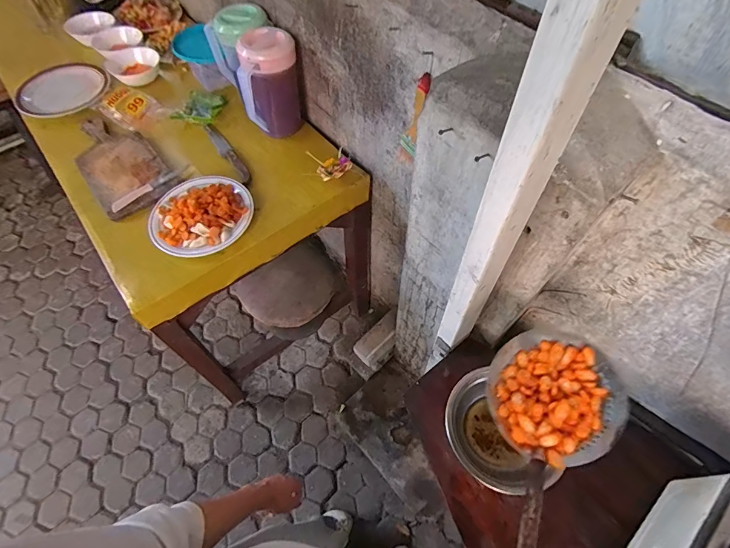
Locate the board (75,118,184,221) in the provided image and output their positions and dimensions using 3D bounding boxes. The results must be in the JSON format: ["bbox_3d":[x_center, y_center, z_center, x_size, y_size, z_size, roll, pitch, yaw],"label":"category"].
[{"bbox_3d":[-0.607,-0.285,0.941,0.168,0.013,0.342,-38,65,-20],"label":"board"}]

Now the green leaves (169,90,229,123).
[{"bbox_3d":[-0.448,-0.455,1.070,0.113,0.031,0.115,13,60,9],"label":"green leaves"}]

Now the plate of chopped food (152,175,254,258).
[{"bbox_3d":[-0.366,-0.137,0.853,0.220,0.055,0.211,0,59,1],"label":"plate of chopped food"}]

